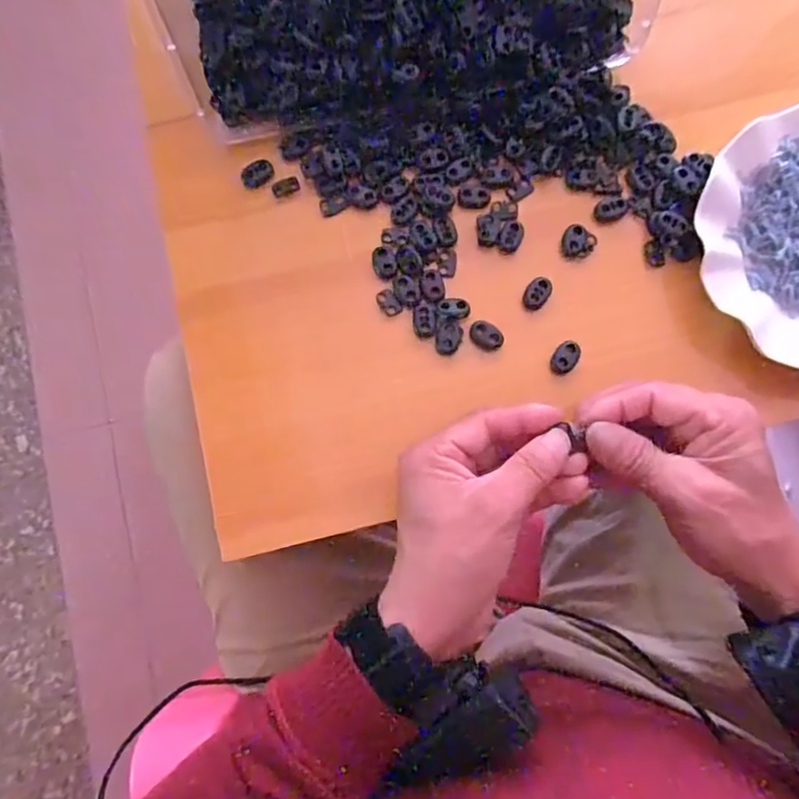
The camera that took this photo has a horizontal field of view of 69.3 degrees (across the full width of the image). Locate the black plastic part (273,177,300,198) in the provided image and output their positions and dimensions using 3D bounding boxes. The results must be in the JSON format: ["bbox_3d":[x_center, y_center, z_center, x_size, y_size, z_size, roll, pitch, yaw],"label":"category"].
[{"bbox_3d":[-0.076,-0.141,0.385,0.017,0.004,0.010,-19,79,-4],"label":"black plastic part"}]

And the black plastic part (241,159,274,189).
[{"bbox_3d":[-0.095,-0.151,0.387,0.022,0.006,0.015,-31,81,-6],"label":"black plastic part"}]

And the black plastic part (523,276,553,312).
[{"bbox_3d":[0.088,-0.068,0.371,0.015,0.007,0.022,32,80,6],"label":"black plastic part"}]

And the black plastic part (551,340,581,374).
[{"bbox_3d":[0.105,-0.026,0.363,0.015,0.008,0.020,32,80,6],"label":"black plastic part"}]

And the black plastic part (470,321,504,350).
[{"bbox_3d":[0.056,-0.041,0.368,0.021,0.004,0.015,25,79,4],"label":"black plastic part"}]

